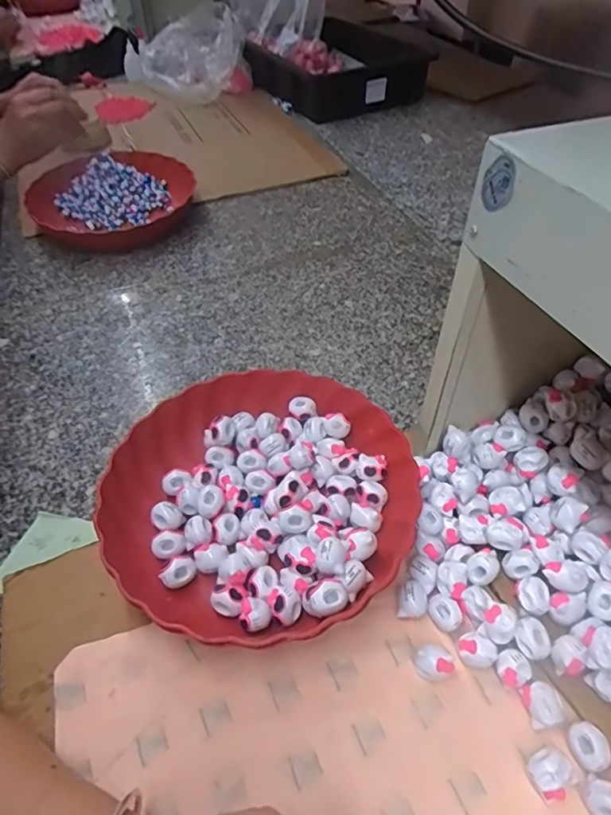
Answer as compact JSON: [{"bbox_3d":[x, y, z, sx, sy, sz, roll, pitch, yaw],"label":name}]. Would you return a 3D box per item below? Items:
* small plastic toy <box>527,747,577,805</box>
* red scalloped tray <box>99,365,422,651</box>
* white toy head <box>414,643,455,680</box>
[{"bbox_3d":[0.143,0.214,0.302,0.025,0.019,0.023,-1,46,1],"label":"small plastic toy"},{"bbox_3d":[-0.031,0.065,0.421,0.230,0.051,0.236,8,47,9],"label":"red scalloped tray"},{"bbox_3d":[0.086,0.172,0.347,0.025,0.020,0.018,7,47,8],"label":"white toy head"}]

